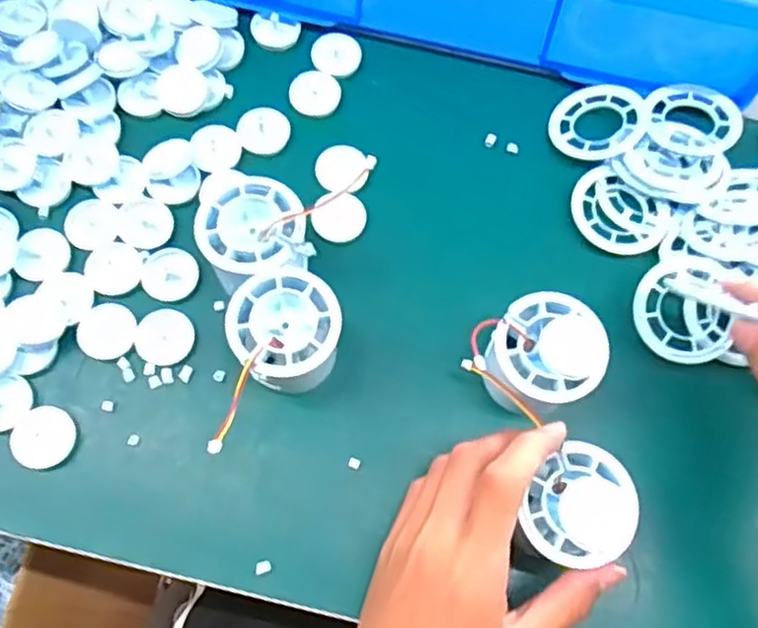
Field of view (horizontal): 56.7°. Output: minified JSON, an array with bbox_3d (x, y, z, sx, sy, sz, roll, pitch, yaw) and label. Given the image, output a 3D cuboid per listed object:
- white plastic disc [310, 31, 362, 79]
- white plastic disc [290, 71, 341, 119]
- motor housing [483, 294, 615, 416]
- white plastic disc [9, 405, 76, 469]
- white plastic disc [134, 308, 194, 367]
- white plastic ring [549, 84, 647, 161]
[{"bbox_3d":[-0.028,-0.168,0.452,0.031,0.004,0.033,1,70,-2],"label":"white plastic disc"},{"bbox_3d":[-0.040,-0.139,0.443,0.031,0.005,0.032,1,70,-2],"label":"white plastic disc"},{"bbox_3d":[0.083,0.025,0.368,0.058,0.048,0.053,1,70,-2],"label":"motor housing"},{"bbox_3d":[-0.175,0.064,0.366,0.029,0.005,0.032,19,71,5],"label":"white plastic disc"},{"bbox_3d":[-0.119,0.012,0.388,0.030,0.004,0.031,1,70,-2],"label":"white plastic disc"},{"bbox_3d":[0.136,-0.121,0.437,0.055,0.006,0.054,2,67,16],"label":"white plastic ring"}]

